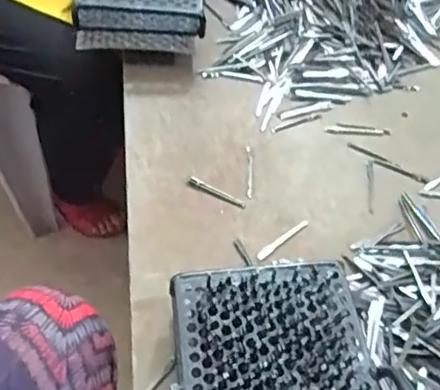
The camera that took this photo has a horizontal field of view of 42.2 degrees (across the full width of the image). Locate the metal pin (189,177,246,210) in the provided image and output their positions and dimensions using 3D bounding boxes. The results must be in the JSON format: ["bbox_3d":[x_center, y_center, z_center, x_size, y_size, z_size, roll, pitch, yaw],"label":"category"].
[{"bbox_3d":[-0.003,-0.003,0.599,0.063,0.010,0.010,23,56,12],"label":"metal pin"}]

